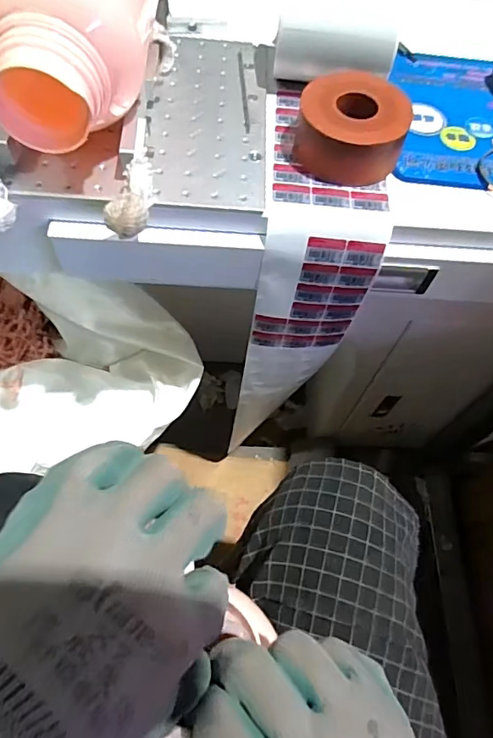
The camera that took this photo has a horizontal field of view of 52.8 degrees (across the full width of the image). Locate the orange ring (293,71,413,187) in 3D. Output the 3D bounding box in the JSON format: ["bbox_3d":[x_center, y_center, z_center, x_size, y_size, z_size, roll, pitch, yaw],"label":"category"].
[{"bbox_3d":[0.098,-0.221,0.456,0.096,0.046,0.096,2,63,-3],"label":"orange ring"}]

